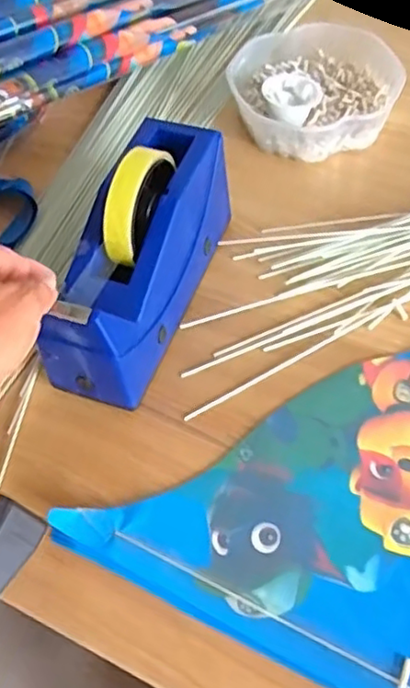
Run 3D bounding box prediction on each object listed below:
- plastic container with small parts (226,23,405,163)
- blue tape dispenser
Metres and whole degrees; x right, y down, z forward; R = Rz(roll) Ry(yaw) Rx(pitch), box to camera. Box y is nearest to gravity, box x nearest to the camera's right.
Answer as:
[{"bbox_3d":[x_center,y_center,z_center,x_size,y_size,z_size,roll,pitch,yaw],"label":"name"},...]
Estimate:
[{"bbox_3d":[0.104,-0.243,0.620,0.156,0.041,0.154,-22,57,-11],"label":"plastic container with small parts"},{"bbox_3d":[-0.047,-0.067,0.466,0.066,0.121,0.196,17,59,15],"label":"blue tape dispenser"}]

